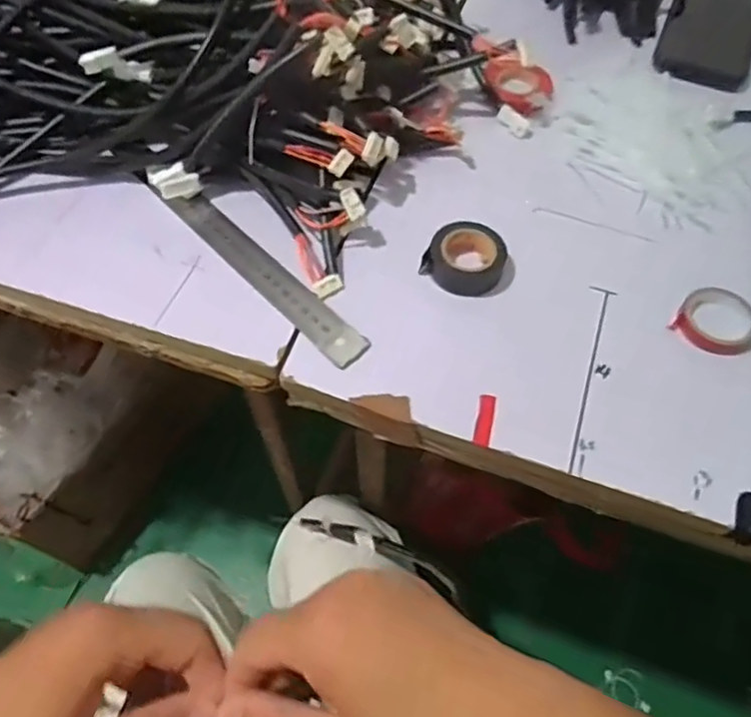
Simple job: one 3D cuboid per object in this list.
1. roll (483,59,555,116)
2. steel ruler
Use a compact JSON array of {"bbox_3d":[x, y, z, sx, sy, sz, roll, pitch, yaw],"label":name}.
[{"bbox_3d":[0.120,-0.229,0.508,0.058,0.015,0.057,13,62,8],"label":"roll"},{"bbox_3d":[-0.076,-0.059,0.419,0.027,0.008,0.186,-40,68,-19],"label":"steel ruler"}]

